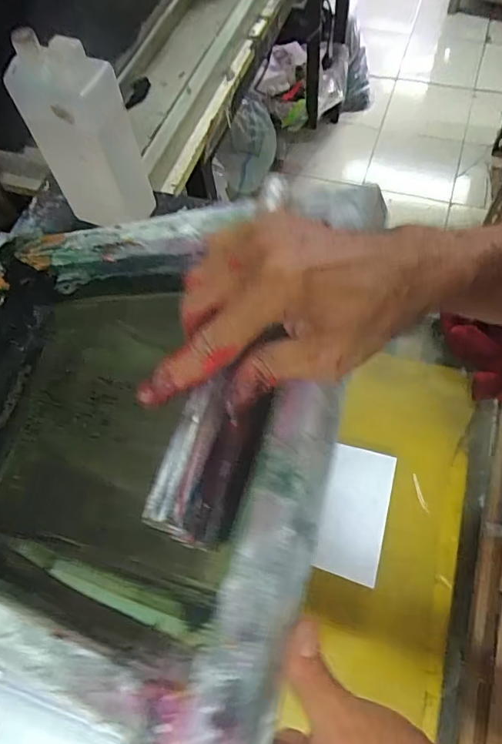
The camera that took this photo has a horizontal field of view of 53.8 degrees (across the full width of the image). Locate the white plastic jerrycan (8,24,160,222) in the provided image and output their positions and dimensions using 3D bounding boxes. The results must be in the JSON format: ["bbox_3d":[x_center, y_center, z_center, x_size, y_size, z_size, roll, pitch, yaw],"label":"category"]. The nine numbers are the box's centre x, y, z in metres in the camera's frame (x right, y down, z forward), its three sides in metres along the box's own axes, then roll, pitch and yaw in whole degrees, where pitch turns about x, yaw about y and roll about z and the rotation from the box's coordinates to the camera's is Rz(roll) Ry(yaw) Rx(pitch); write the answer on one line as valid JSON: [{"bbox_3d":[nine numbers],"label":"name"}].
[{"bbox_3d":[-0.179,-0.256,0.543,0.092,0.208,0.064,22,67,14],"label":"white plastic jerrycan"}]

